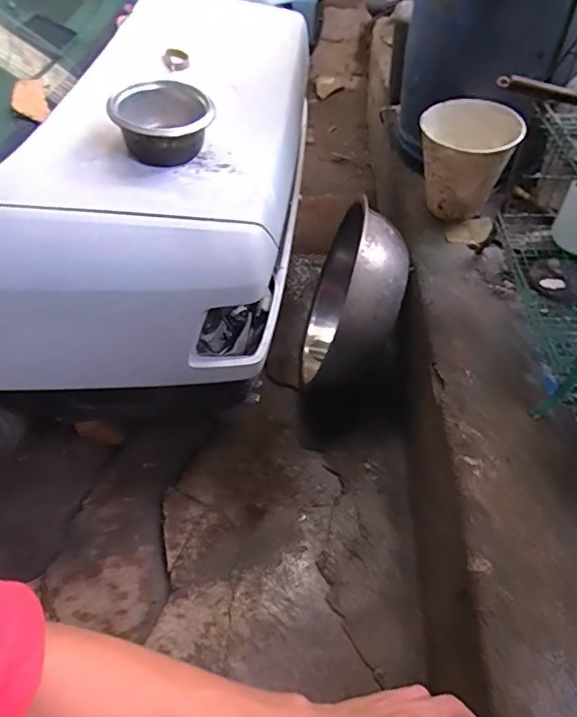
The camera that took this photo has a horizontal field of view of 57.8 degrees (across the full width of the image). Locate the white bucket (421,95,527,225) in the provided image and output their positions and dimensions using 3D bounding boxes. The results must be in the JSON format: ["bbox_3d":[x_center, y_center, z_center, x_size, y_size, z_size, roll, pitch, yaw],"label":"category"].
[{"bbox_3d":[0.508,-0.580,1.537,0.261,0.279,0.261,0,52,0],"label":"white bucket"}]

